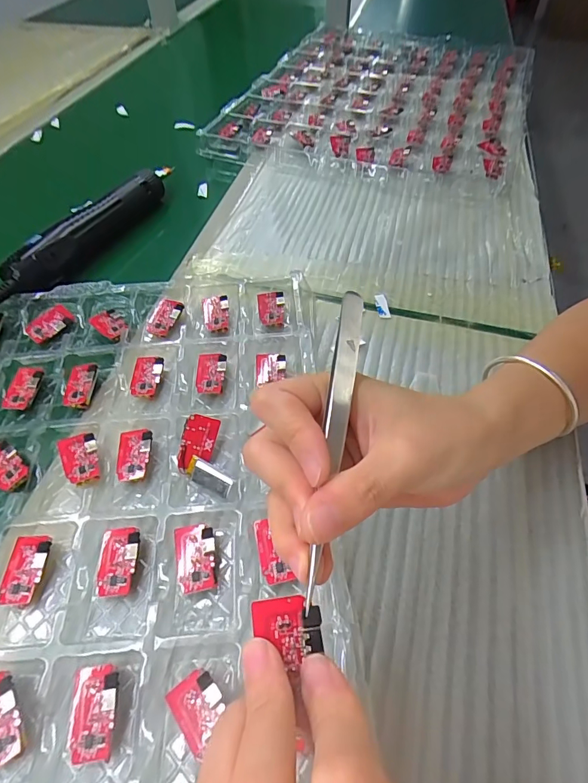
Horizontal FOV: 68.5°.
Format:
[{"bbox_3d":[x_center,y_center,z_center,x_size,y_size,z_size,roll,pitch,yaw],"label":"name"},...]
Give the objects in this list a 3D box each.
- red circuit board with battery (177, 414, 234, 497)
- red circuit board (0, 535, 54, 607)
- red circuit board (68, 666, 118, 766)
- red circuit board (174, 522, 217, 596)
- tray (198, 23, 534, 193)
[{"bbox_3d":[-0.058,0.042,0.274,0.031,0.010,0.054,-21,64,4],"label":"red circuit board with battery"},{"bbox_3d":[-0.146,0.098,0.238,0.022,0.011,0.036,-1,54,-1],"label":"red circuit board"},{"bbox_3d":[-0.092,0.147,0.198,0.023,0.004,0.036,-11,57,6],"label":"red circuit board"},{"bbox_3d":[-0.055,0.093,0.241,0.022,0.010,0.036,-10,54,-7],"label":"red circuit board"},{"bbox_3d":[0.140,-0.440,0.621,0.359,0.016,0.489,18,55,12],"label":"tray"}]

